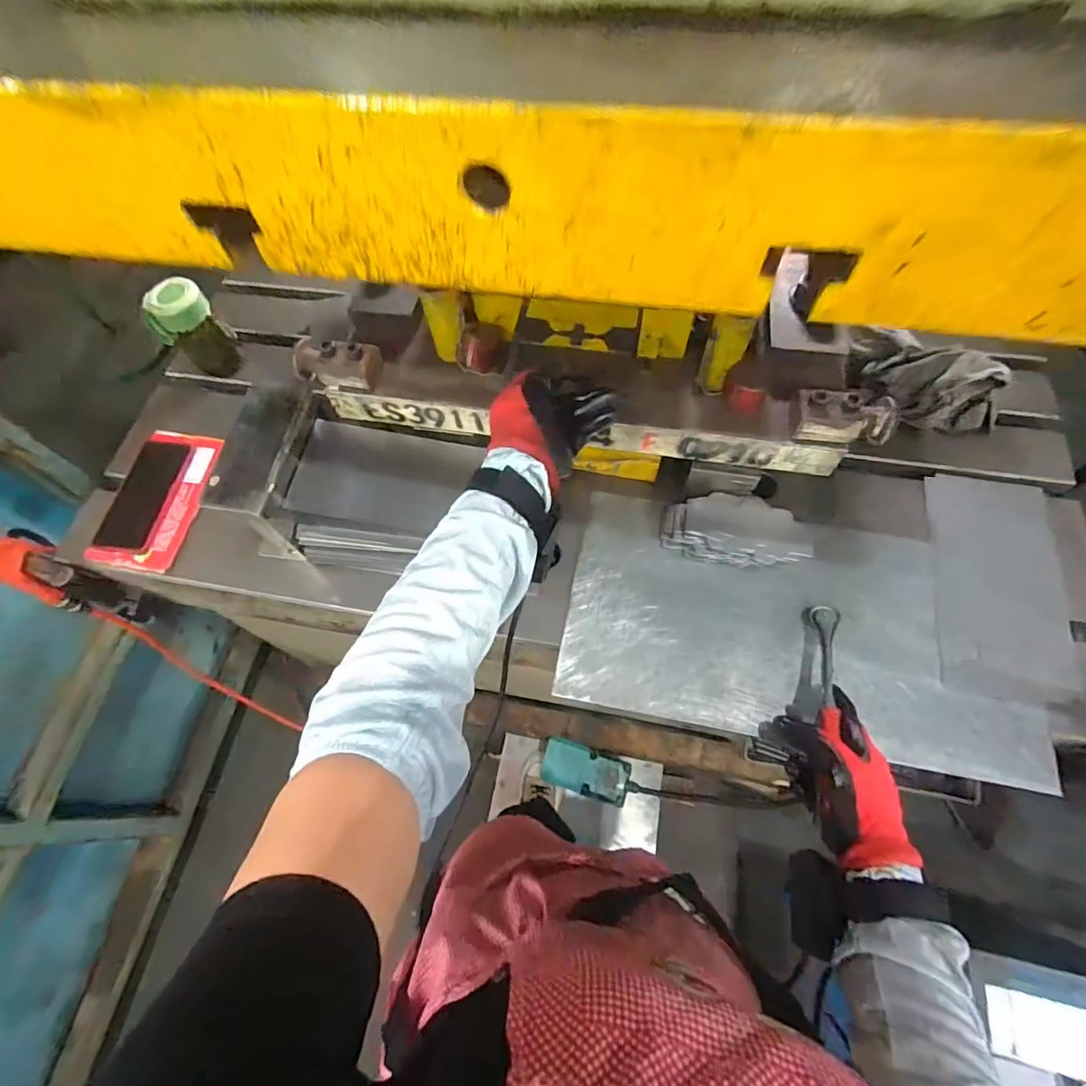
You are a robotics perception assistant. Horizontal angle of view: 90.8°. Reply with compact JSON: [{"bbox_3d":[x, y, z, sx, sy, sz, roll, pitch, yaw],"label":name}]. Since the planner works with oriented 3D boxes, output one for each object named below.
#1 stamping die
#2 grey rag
[{"bbox_3d":[0.041,-0.185,0.602,0.610,0.180,0.125,10,65,6],"label":"stamping die"},{"bbox_3d":[0.485,-0.204,0.684,0.192,0.084,0.101,22,67,13],"label":"grey rag"}]

